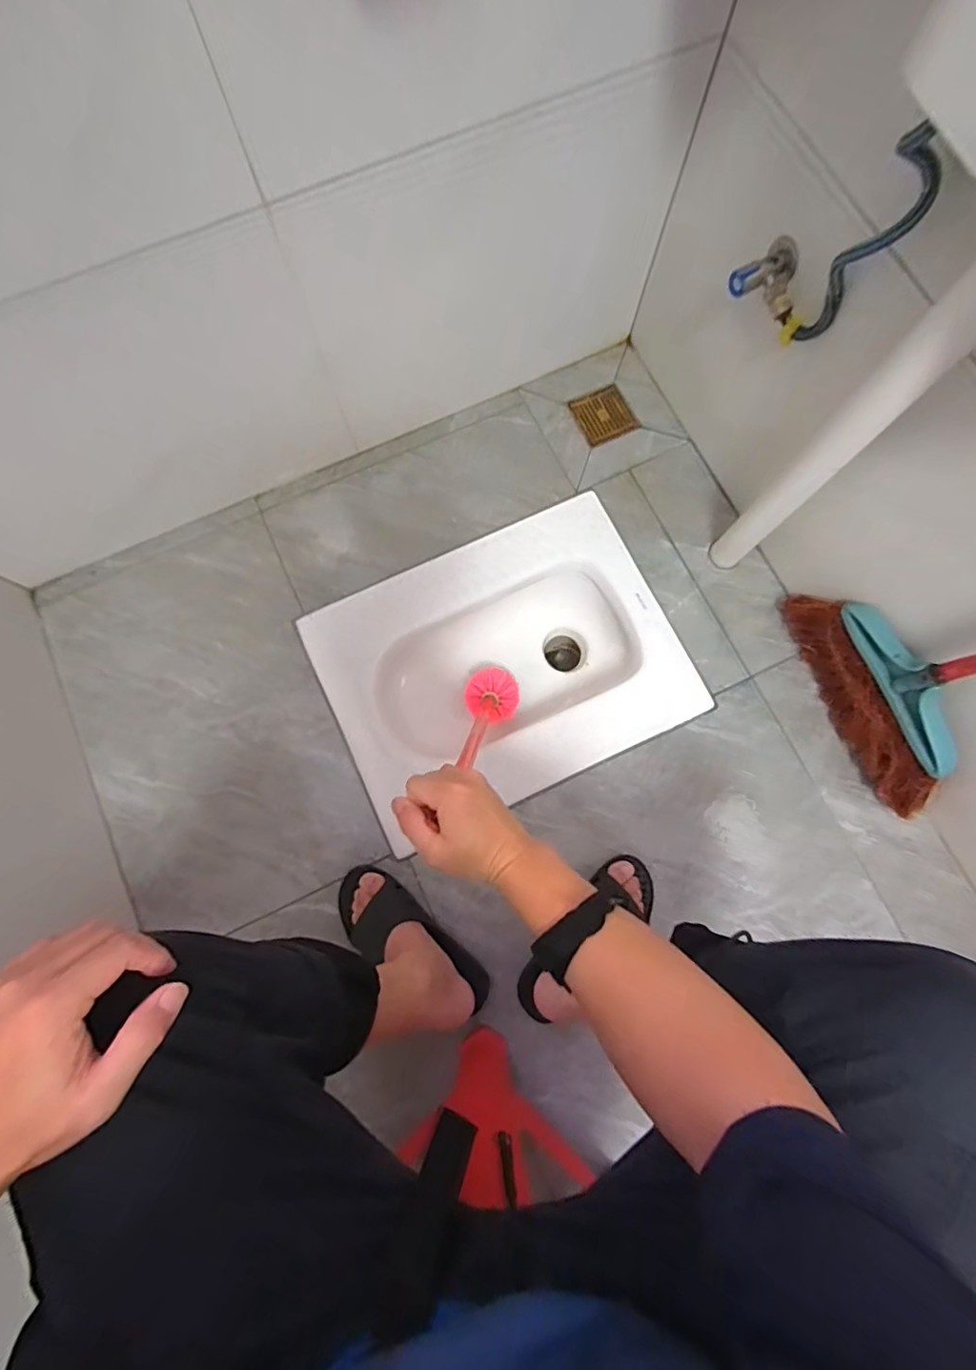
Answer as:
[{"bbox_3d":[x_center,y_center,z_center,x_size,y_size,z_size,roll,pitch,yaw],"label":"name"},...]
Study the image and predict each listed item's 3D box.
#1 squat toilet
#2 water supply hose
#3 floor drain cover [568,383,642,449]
[{"bbox_3d":[0.023,-0.021,0.920,0.543,0.150,0.412,-25,79,-5],"label":"squat toilet"},{"bbox_3d":[0.377,-0.433,0.536,0.050,0.212,0.030,41,81,8],"label":"water supply hose"},{"bbox_3d":[0.207,-0.483,0.952,0.101,0.011,0.106,-23,79,-5],"label":"floor drain cover"}]

